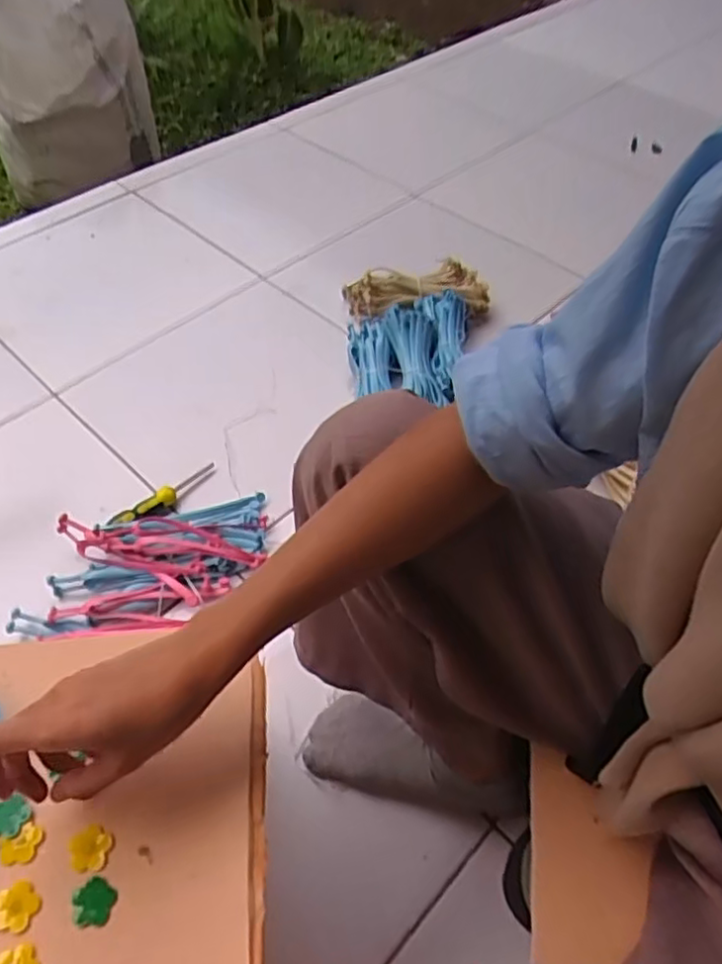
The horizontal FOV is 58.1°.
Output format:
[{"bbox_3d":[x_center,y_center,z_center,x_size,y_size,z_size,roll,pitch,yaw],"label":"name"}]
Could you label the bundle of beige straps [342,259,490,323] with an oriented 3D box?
[{"bbox_3d":[0.088,-0.303,1.051,0.229,0.071,0.075,0,53,-2],"label":"bundle of beige straps"}]

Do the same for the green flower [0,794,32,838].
[{"bbox_3d":[-0.211,0.200,0.388,0.020,0.004,0.022,2,51,-3],"label":"green flower"}]

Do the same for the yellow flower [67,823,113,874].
[{"bbox_3d":[-0.159,0.214,0.381,0.024,0.004,0.024,-9,54,-8],"label":"yellow flower"}]

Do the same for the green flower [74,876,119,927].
[{"bbox_3d":[-0.152,0.238,0.367,0.024,0.004,0.023,1,53,-1],"label":"green flower"}]

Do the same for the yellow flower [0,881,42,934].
[{"bbox_3d":[-0.195,0.238,0.365,0.024,0.004,0.023,1,53,-1],"label":"yellow flower"}]

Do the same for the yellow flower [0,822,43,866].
[{"bbox_3d":[-0.200,0.212,0.382,0.023,0.004,0.020,-8,53,-8],"label":"yellow flower"}]

